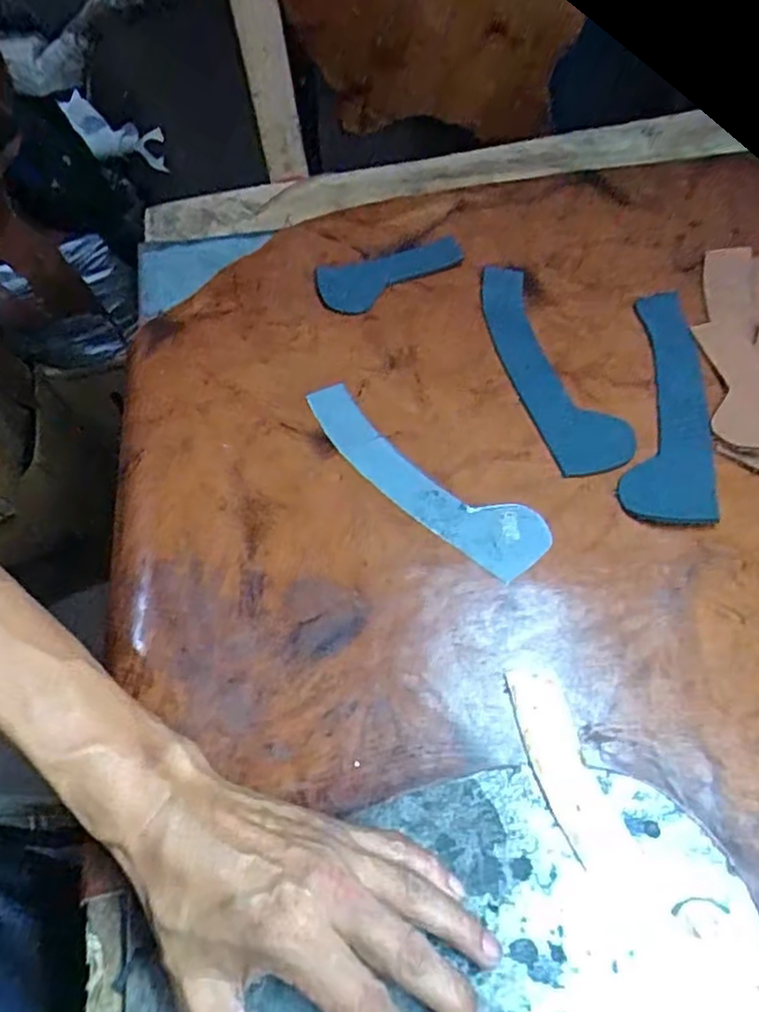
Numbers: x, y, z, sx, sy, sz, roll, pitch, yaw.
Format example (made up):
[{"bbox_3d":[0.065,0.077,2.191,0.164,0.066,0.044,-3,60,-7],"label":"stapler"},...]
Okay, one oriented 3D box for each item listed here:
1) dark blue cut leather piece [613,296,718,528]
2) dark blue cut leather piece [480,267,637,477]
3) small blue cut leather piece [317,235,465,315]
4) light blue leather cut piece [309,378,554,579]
[{"bbox_3d":[0.202,-0.075,0.467,0.055,0.008,0.204,8,56,14],"label":"dark blue cut leather piece"},{"bbox_3d":[0.119,-0.106,0.497,0.054,0.009,0.205,-17,60,-5],"label":"dark blue cut leather piece"},{"bbox_3d":[0.010,-0.190,0.551,0.121,0.009,0.044,-18,75,-8],"label":"small blue cut leather piece"},{"bbox_3d":[0.022,-0.021,0.448,0.195,0.004,0.050,36,69,22],"label":"light blue leather cut piece"}]

